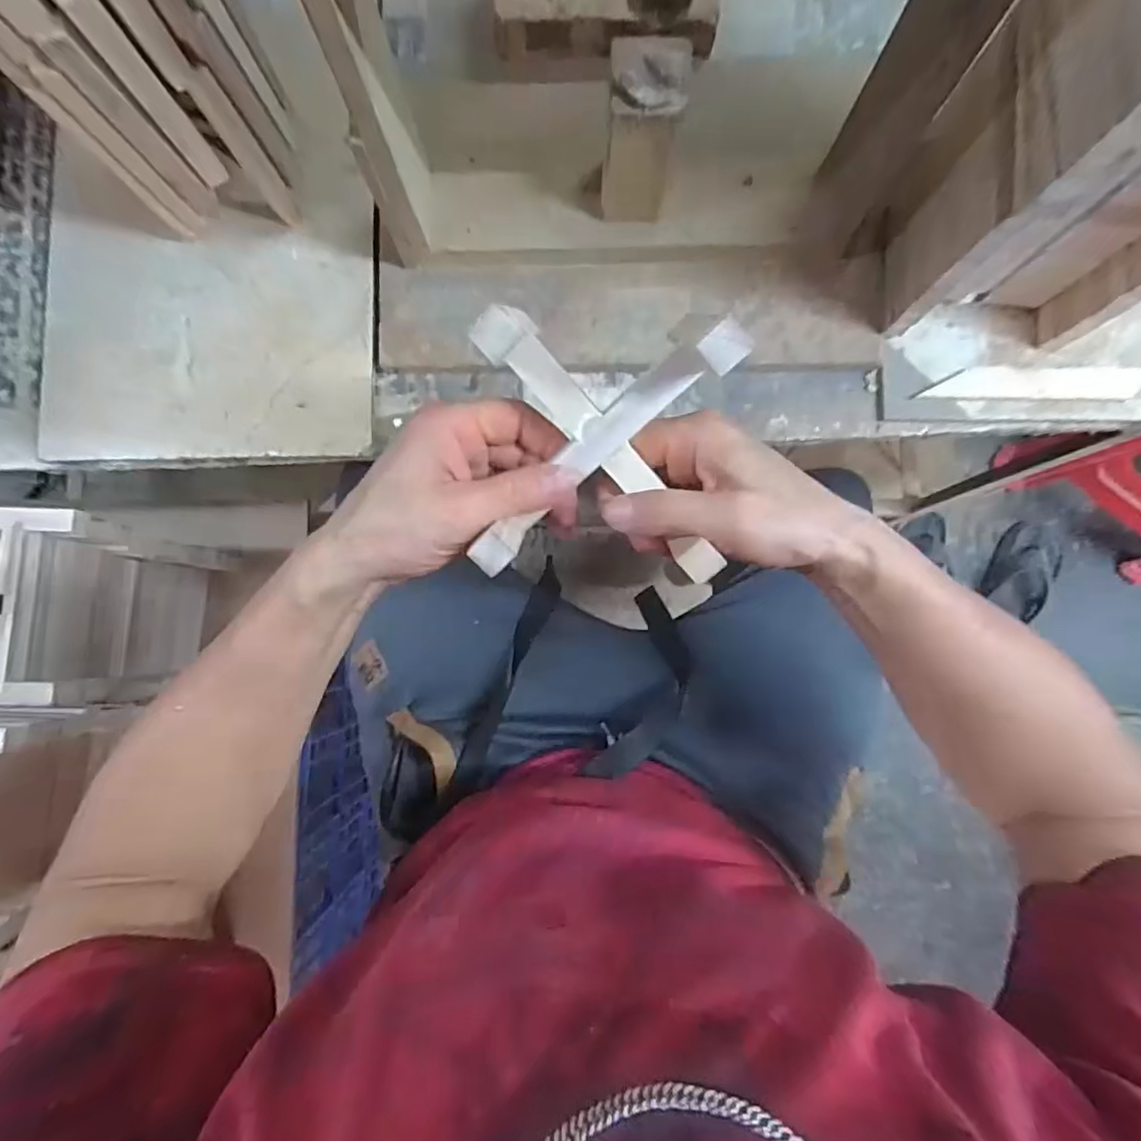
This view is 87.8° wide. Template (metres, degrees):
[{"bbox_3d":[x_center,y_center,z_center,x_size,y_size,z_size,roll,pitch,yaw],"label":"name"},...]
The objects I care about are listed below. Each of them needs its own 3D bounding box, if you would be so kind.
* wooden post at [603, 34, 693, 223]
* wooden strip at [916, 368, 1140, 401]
[{"bbox_3d":[0.052,-0.338,0.467,0.064,0.121,0.061,2,85,0],"label":"wooden post"},{"bbox_3d":[0.416,-0.167,0.530,0.190,0.011,0.028,0,85,0],"label":"wooden strip"}]

